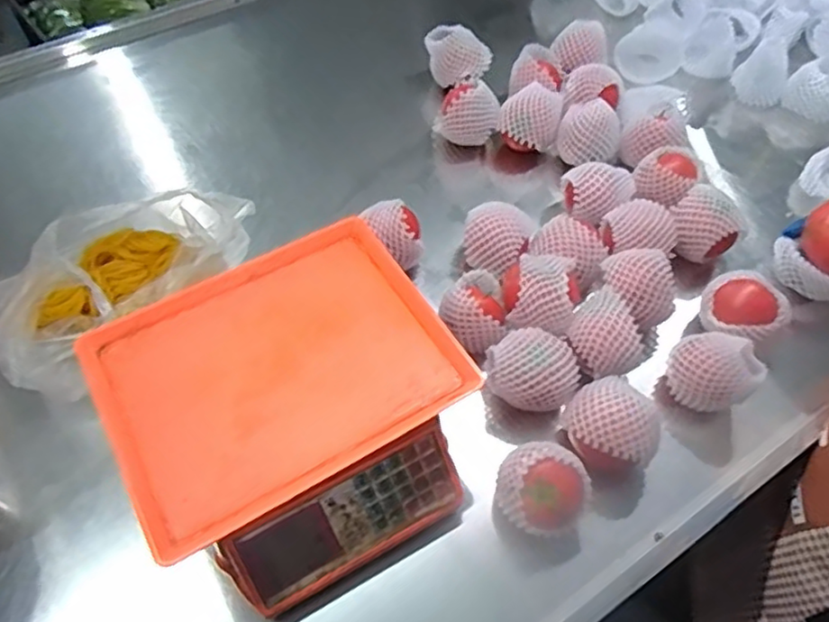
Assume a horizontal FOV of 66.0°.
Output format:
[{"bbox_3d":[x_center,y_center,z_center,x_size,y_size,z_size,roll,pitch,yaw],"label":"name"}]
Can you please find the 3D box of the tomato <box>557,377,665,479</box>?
[{"bbox_3d":[0.193,0.121,0.636,0.076,0.073,0.088,-30,62,-19],"label":"tomato"}]

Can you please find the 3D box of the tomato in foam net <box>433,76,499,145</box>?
[{"bbox_3d":[0.075,-0.282,0.905,0.088,0.090,0.087,8,57,4],"label":"tomato in foam net"}]

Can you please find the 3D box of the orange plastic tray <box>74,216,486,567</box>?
[{"bbox_3d":[-0.122,0.050,0.576,0.300,0.021,0.234,-27,61,-17],"label":"orange plastic tray"}]

